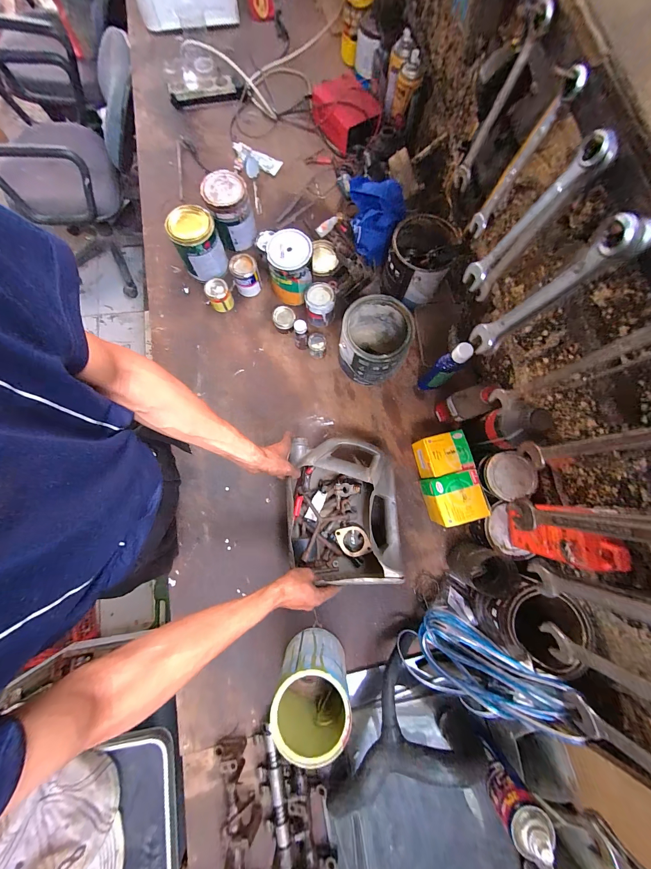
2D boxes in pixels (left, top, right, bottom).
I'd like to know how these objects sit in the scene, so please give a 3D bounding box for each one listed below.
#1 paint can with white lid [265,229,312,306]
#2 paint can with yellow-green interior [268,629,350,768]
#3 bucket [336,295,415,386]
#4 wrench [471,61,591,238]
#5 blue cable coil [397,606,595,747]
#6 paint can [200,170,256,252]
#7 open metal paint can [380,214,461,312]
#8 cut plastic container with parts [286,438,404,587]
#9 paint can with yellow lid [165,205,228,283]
[{"bbox_3d":[-0.085,-0.408,0.732,0.099,0.135,0.099,0,79,-1],"label":"paint can with white lid"},{"bbox_3d":[-0.025,0.473,0.552,0.125,0.178,0.138,1,79,-1],"label":"paint can with yellow-green interior"},{"bbox_3d":[0.113,-0.217,0.690,0.149,0.157,0.161,22,80,3],"label":"bucket"},{"bbox_3d":[0.184,-0.259,0.285,0.017,0.141,0.015,-18,81,-6],"label":"wrench"},{"bbox_3d":[0.295,0.459,0.560,0.298,0.071,0.154,15,78,33],"label":"blue cable coil"},{"bbox_3d":[-0.241,-0.567,0.753,0.104,0.122,0.111,0,79,-1],"label":"paint can"},{"bbox_3d":[0.219,-0.412,0.701,0.138,0.122,0.150,0,80,-3],"label":"open metal paint can"},{"bbox_3d":[0.034,0.157,0.636,0.225,0.083,0.285,-1,79,-1],"label":"cut plastic container with parts"},{"bbox_3d":[-0.313,-0.465,0.739,0.107,0.145,0.107,0,80,-3],"label":"paint can with yellow lid"}]

